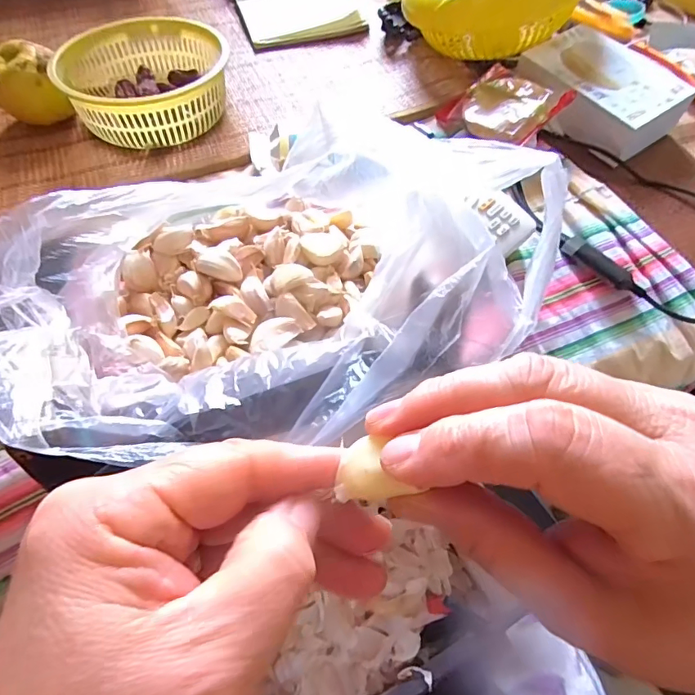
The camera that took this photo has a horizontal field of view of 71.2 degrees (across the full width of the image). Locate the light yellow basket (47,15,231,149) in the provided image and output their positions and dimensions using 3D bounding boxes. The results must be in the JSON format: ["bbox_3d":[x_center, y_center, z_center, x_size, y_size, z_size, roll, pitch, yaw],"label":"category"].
[{"bbox_3d":[-0.188,-0.256,0.461,0.143,0.053,0.131,-9,58,-8],"label":"light yellow basket"}]

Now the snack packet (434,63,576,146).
[{"bbox_3d":[0.138,-0.223,0.449,0.084,0.017,0.100,-41,53,5],"label":"snack packet"}]

